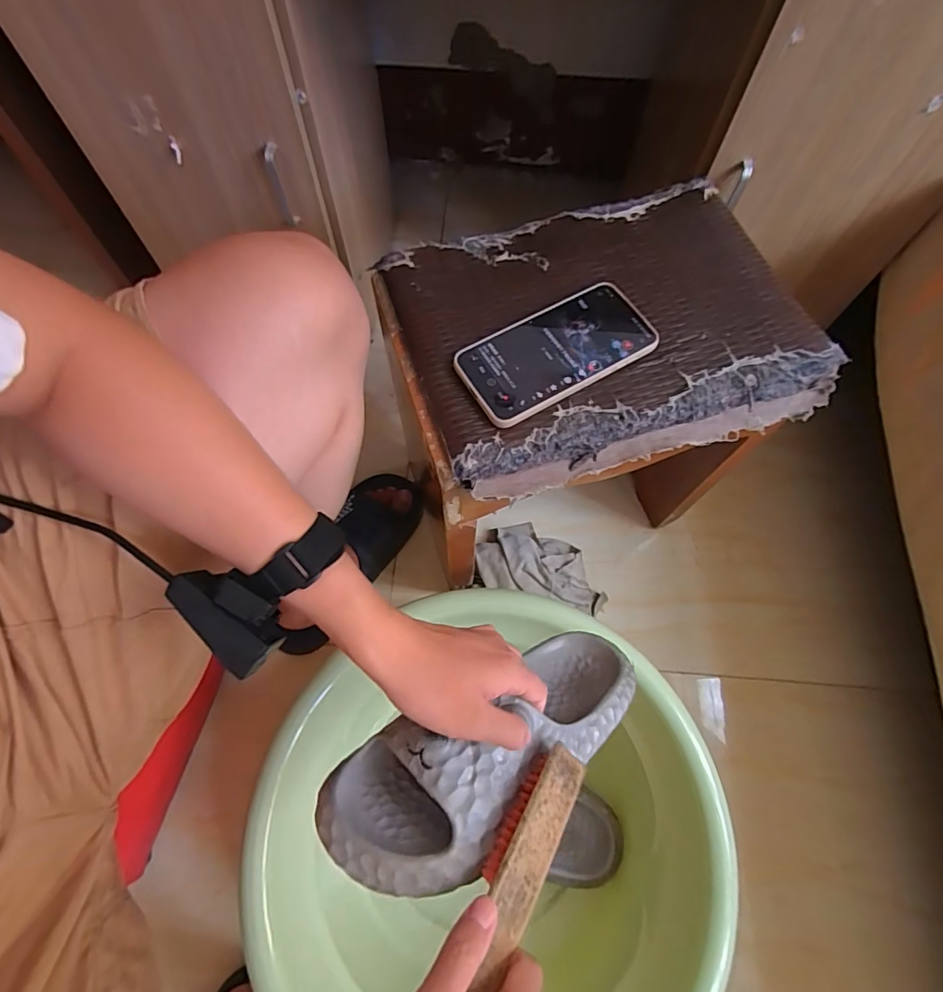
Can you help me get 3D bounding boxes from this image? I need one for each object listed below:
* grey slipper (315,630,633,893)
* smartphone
[{"bbox_3d":[0.028,0.178,0.393,0.287,0.090,0.117,-19,31,-36],"label":"grey slipper"},{"bbox_3d":[0.074,-0.123,0.426,0.168,0.008,0.081,-26,69,-11],"label":"smartphone"}]

